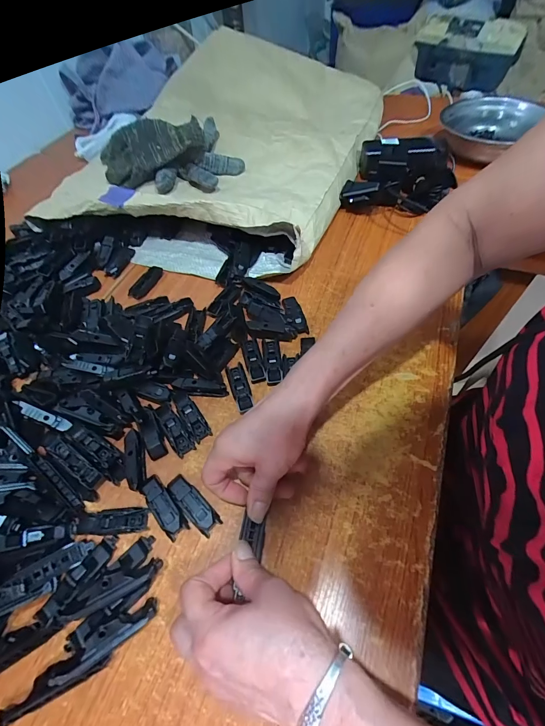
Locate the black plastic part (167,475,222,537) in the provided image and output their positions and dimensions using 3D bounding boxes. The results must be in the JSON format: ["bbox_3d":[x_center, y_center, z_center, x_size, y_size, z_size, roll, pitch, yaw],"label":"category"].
[{"bbox_3d":[-0.080,0.139,0.326,0.066,0.014,0.022,38,66,26],"label":"black plastic part"}]

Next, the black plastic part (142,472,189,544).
[{"bbox_3d":[-0.109,0.141,0.325,0.022,0.012,0.065,-35,60,-18],"label":"black plastic part"}]

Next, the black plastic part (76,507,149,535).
[{"bbox_3d":[-0.157,0.155,0.320,0.066,0.011,0.022,-5,55,1],"label":"black plastic part"}]

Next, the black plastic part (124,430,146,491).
[{"bbox_3d":[-0.147,0.101,0.344,0.016,0.010,0.063,-17,56,-7],"label":"black plastic part"}]

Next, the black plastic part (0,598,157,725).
[{"bbox_3d":[-0.152,0.237,0.258,0.122,0.025,0.024,-31,59,-15],"label":"black plastic part"}]

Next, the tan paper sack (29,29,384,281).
[{"bbox_3d":[-0.035,-0.472,0.662,0.447,0.117,0.701,18,59,17],"label":"tan paper sack"}]

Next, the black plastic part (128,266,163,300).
[{"bbox_3d":[-0.198,-0.128,0.514,0.025,0.009,0.064,18,59,17],"label":"black plastic part"}]

